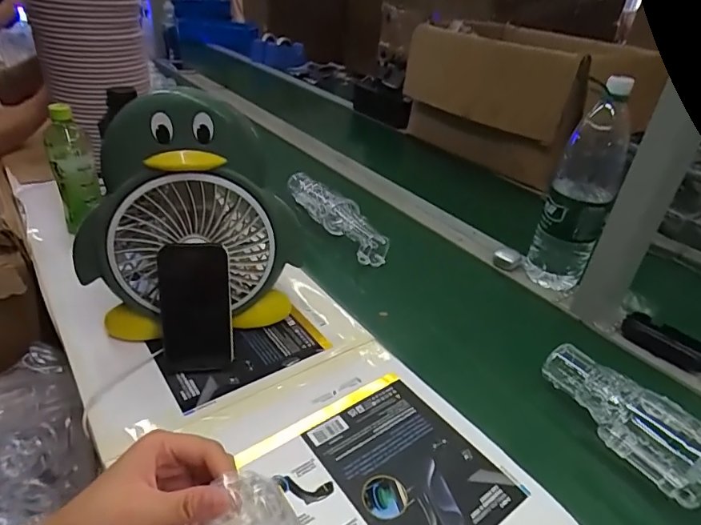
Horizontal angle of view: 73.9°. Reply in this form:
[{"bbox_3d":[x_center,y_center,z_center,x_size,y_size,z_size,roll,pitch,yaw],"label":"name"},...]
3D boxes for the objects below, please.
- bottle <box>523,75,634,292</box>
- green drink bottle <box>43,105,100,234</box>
[{"bbox_3d":[0.348,-0.101,0.704,0.085,0.321,0.078,21,36,22],"label":"bottle"},{"bbox_3d":[-0.447,-0.152,0.752,0.060,0.191,0.062,-13,37,-26],"label":"green drink bottle"}]

